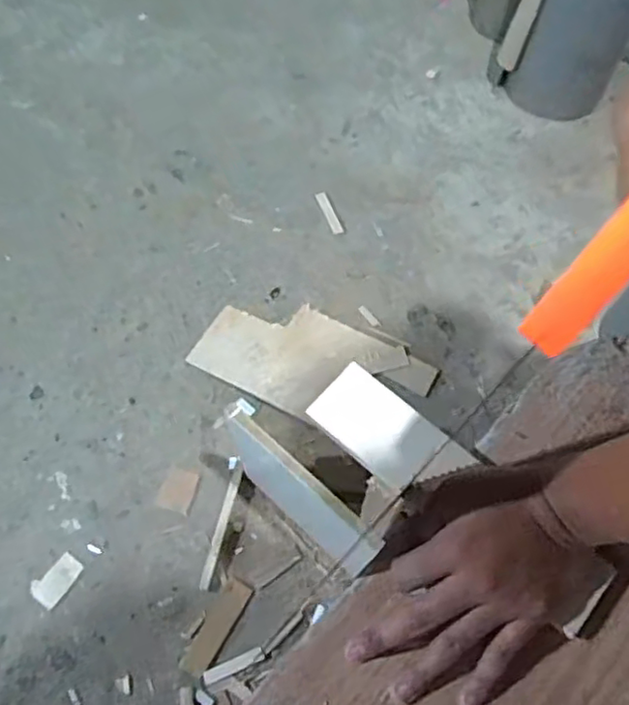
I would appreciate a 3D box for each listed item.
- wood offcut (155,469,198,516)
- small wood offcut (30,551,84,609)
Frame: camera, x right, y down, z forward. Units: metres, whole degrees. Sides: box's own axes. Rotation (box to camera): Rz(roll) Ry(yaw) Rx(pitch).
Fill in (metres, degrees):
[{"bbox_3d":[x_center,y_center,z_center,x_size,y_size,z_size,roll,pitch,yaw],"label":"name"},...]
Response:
[{"bbox_3d":[-0.256,0.258,1.220,0.064,0.010,0.079,14,66,6],"label":"wood offcut"},{"bbox_3d":[-0.458,0.404,1.153,0.055,0.006,0.090,39,71,16],"label":"small wood offcut"}]

